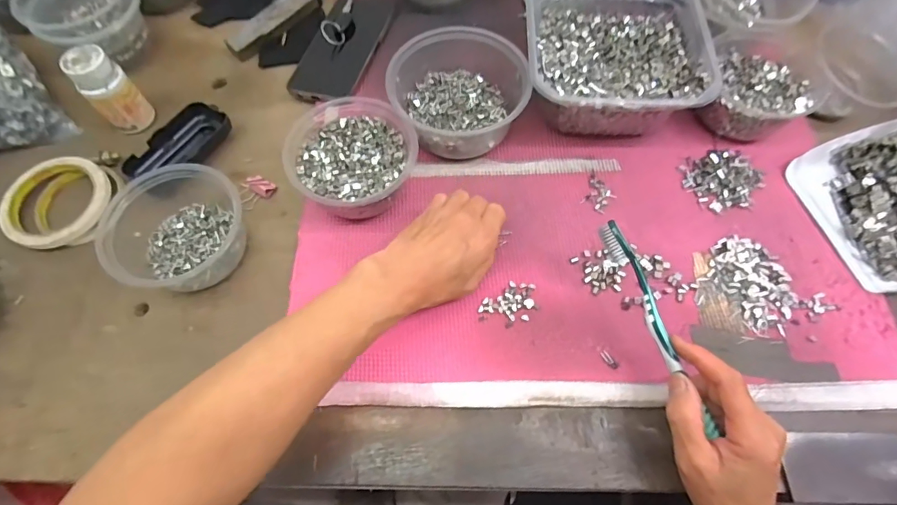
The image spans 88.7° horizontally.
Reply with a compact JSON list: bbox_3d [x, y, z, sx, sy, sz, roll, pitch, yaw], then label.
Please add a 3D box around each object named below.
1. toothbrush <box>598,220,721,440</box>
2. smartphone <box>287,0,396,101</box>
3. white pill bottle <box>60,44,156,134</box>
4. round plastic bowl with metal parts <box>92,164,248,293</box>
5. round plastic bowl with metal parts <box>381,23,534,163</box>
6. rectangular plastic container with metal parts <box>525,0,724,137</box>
[{"bbox_3d":[0.156,0.052,0.342,0.016,0.010,0.165,-21,79,-8],"label":"toothbrush"},{"bbox_3d":[-0.120,-0.244,0.532,0.071,0.018,0.170,19,69,-1],"label":"smartphone"},{"bbox_3d":[-0.346,-0.166,0.466,0.042,0.076,0.041,-22,67,-9],"label":"white pill bottle"},{"bbox_3d":[-0.251,-0.026,0.411,0.115,0.066,0.109,26,69,12],"label":"round plastic bowl with metal parts"},{"bbox_3d":[0.009,-0.157,0.463,0.128,0.066,0.114,-9,66,-3],"label":"round plastic bowl with metal parts"},{"bbox_3d":[0.164,-0.202,0.478,0.167,0.072,0.178,2,66,2],"label":"rectangular plastic container with metal parts"}]

